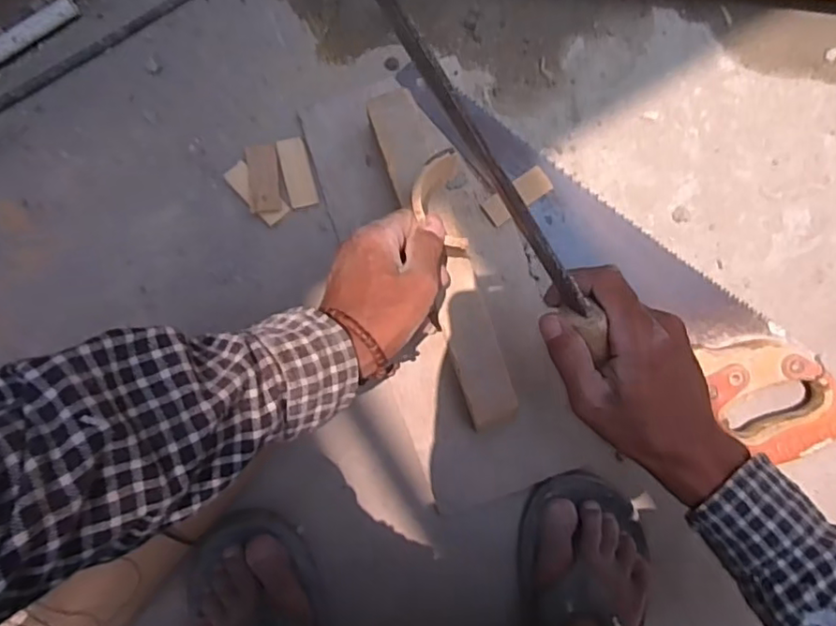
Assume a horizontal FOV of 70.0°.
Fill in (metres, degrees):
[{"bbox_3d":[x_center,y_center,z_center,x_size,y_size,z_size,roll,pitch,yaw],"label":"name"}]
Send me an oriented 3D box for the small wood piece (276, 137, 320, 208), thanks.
[{"bbox_3d":[-0.108,-0.126,0.537,0.025,0.007,0.060,-14,92,-1],"label":"small wood piece"}]

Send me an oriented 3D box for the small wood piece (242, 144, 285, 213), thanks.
[{"bbox_3d":[-0.137,-0.119,0.530,0.027,0.006,0.060,-6,87,-11],"label":"small wood piece"}]

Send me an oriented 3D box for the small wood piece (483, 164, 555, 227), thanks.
[{"bbox_3d":[0.089,-0.104,0.533,0.062,0.008,0.025,-35,92,0],"label":"small wood piece"}]

